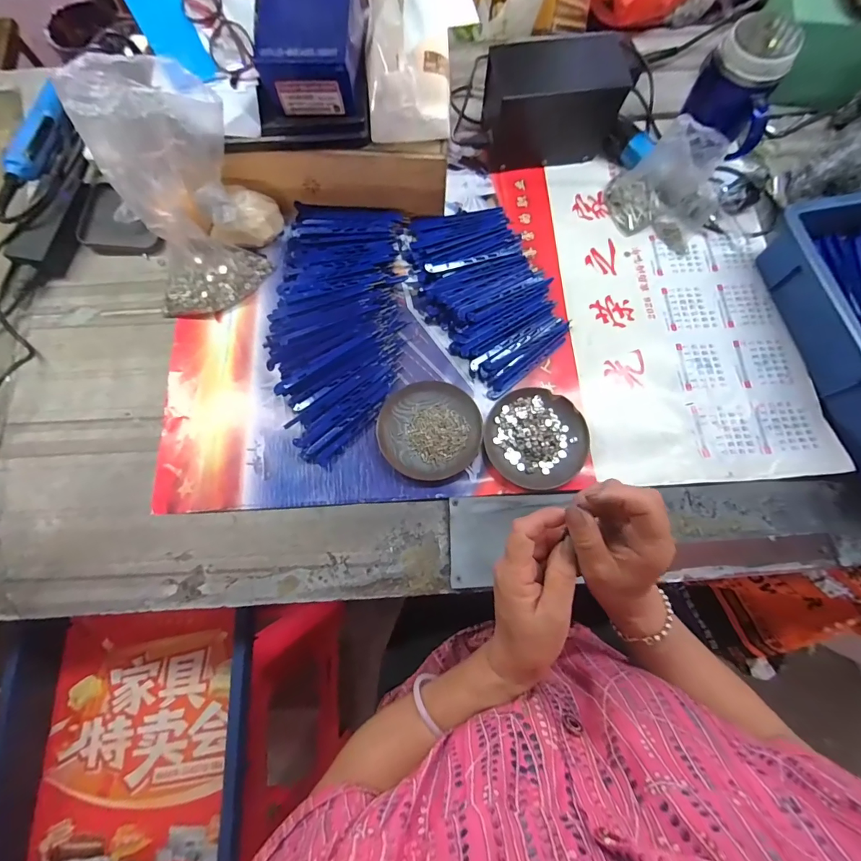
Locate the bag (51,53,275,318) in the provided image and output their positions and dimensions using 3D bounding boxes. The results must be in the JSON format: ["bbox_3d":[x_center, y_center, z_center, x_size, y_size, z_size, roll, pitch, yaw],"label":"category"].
[{"bbox_3d":[-0.267,-0.249,0.450,0.112,0.235,0.084,8,49,4],"label":"bag"}]

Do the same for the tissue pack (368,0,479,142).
[{"bbox_3d":[-0.014,-0.417,0.430,0.105,0.111,0.161,3,75,2],"label":"tissue pack"}]

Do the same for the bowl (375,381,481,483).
[{"bbox_3d":[-0.002,-0.002,0.469,0.114,0.012,0.113,0,74,1],"label":"bowl"}]

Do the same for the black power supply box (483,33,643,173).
[{"bbox_3d":[0.159,-0.428,0.538,0.167,0.107,0.084,-7,74,-1],"label":"black power supply box"}]

